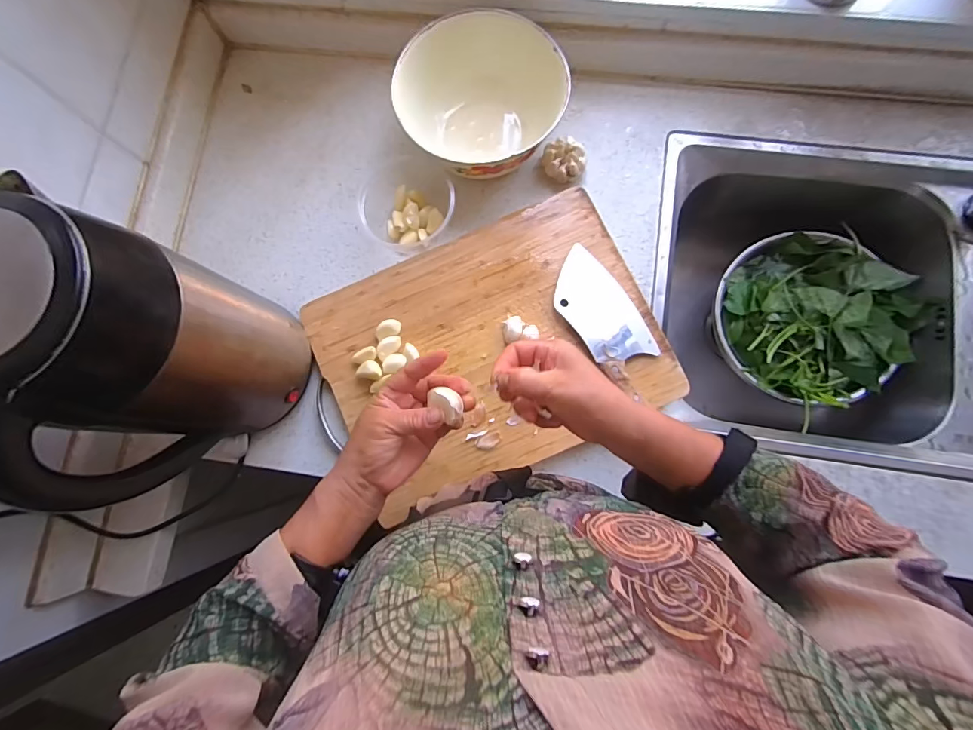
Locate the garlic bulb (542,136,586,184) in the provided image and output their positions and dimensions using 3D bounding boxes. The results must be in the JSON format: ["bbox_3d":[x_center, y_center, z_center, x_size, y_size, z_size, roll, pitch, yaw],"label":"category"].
[{"bbox_3d":[0.099,-0.263,0.567,0.052,0.032,0.048,0,82,3],"label":"garlic bulb"}]

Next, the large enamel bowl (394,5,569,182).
[{"bbox_3d":[-0.005,-0.332,0.555,0.186,0.090,0.185,0,82,3],"label":"large enamel bowl"}]

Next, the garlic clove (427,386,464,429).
[{"bbox_3d":[-0.030,0.035,0.372,0.020,0.017,0.034,-44,82,-4],"label":"garlic clove"}]

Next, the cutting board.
[{"bbox_3d":[0.004,-0.022,0.538,0.386,0.040,0.286,-24,81,-1],"label":"cutting board"}]

